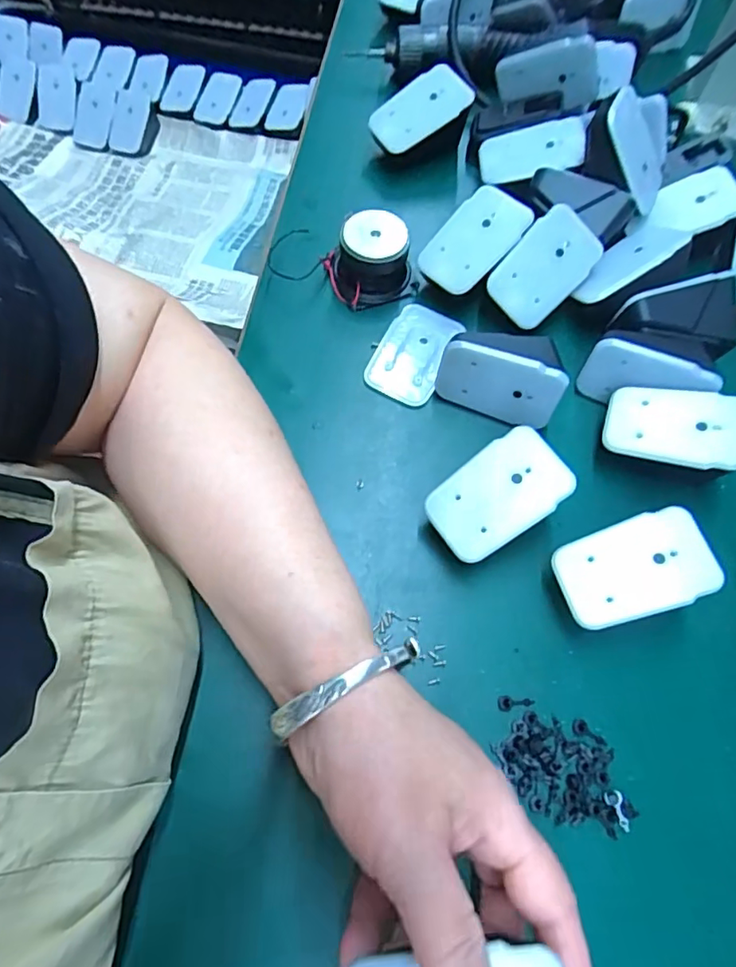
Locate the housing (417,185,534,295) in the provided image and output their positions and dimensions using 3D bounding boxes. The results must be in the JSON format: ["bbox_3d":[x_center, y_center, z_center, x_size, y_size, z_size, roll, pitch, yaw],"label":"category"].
[{"bbox_3d":[0.065,-0.151,0.345,0.044,0.005,0.069,39,90,18],"label":"housing"}]

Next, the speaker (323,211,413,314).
[{"bbox_3d":[0.001,-0.142,0.354,0.047,0.038,0.041,-21,69,-11],"label":"speaker"}]

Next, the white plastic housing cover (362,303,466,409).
[{"bbox_3d":[0.028,-0.081,0.348,0.041,0.006,0.067,25,68,8],"label":"white plastic housing cover"}]

